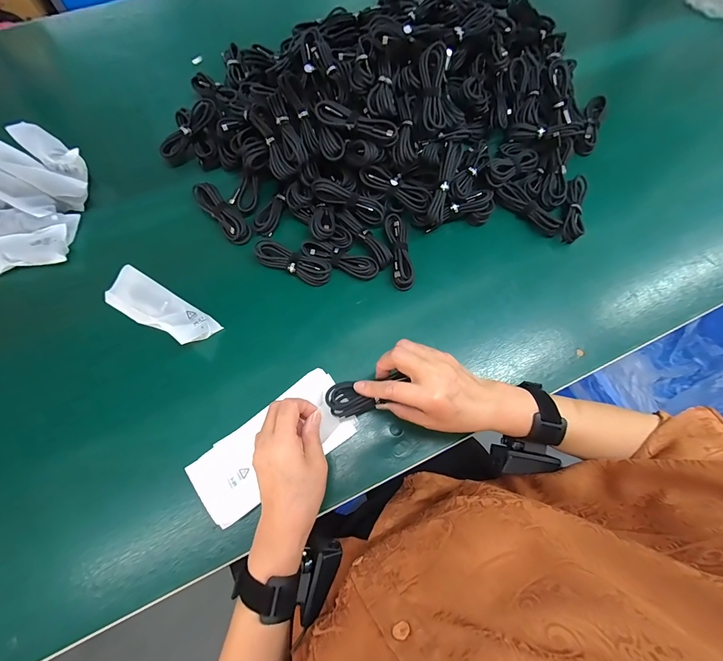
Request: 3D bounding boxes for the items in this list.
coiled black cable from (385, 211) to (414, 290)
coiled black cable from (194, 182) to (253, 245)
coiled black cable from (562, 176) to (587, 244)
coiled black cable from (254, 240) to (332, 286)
[{"bbox_3d":[0.055,-0.114,0.481,0.032,0.023,0.111,-5,71,-3],"label":"coiled black cable"},{"bbox_3d":[-0.207,-0.173,0.497,0.033,0.028,0.108,-40,76,-14],"label":"coiled black cable"},{"bbox_3d":[0.320,-0.183,0.507,0.027,0.025,0.106,17,71,5],"label":"coiled black cable"},{"bbox_3d":[-0.095,-0.095,0.472,0.107,0.029,0.033,21,72,6],"label":"coiled black cable"}]

